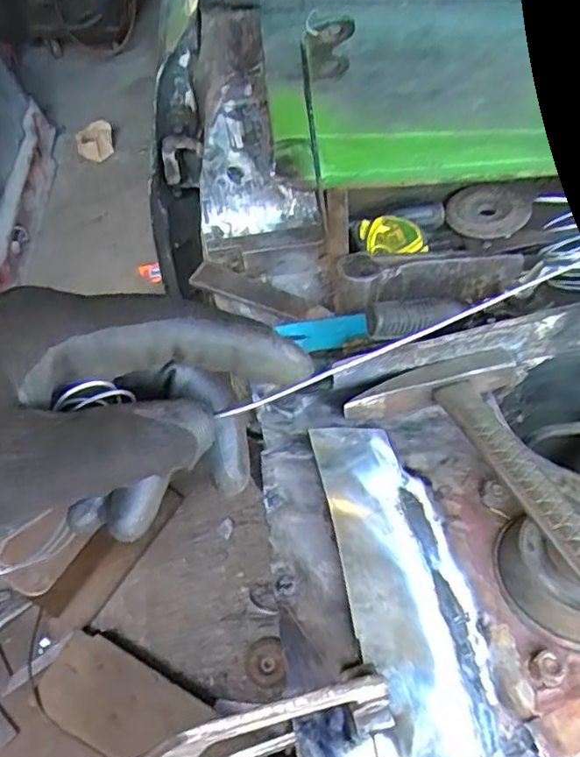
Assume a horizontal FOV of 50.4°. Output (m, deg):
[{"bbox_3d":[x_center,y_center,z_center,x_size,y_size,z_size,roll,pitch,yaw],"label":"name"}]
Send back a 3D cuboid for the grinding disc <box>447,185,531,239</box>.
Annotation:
[{"bbox_3d":[0.186,-0.153,0.569,0.068,0.016,0.069,-1,56,1],"label":"grinding disc"}]

